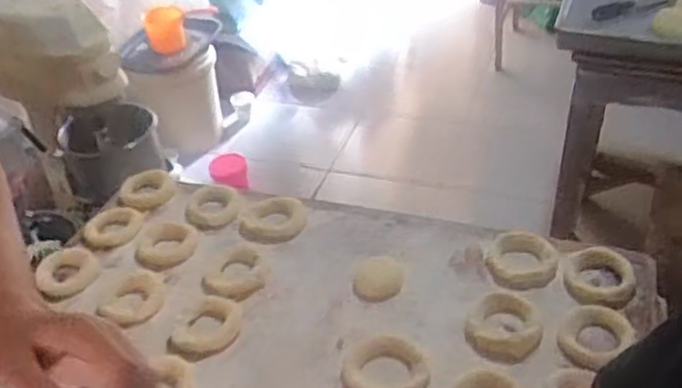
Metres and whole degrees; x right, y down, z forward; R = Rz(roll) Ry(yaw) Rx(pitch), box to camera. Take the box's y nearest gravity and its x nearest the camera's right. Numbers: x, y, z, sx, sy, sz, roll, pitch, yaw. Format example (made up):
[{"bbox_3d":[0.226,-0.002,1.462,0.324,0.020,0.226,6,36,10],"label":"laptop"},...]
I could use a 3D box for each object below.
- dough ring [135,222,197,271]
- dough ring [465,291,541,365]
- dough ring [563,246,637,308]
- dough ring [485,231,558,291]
[{"bbox_3d":[-0.186,0.054,0.767,0.063,0.013,0.063,-3,37,2],"label":"dough ring"},{"bbox_3d":[0.141,0.115,0.642,0.064,0.014,0.082,-4,37,1],"label":"dough ring"},{"bbox_3d":[0.239,0.076,0.674,0.060,0.016,0.071,4,38,11],"label":"dough ring"},{"bbox_3d":[0.174,0.063,0.704,0.063,0.013,0.070,-9,37,-7],"label":"dough ring"}]

